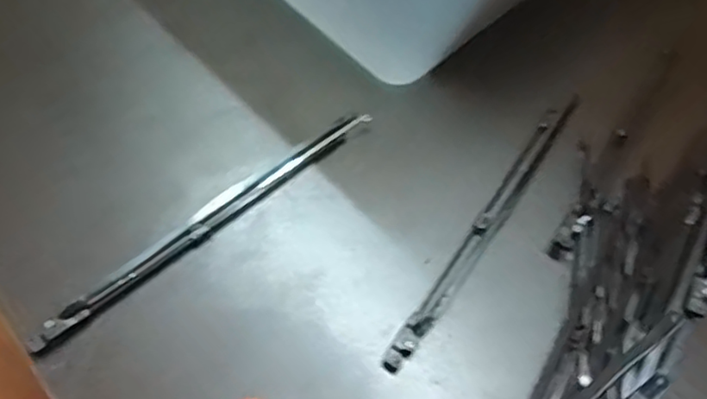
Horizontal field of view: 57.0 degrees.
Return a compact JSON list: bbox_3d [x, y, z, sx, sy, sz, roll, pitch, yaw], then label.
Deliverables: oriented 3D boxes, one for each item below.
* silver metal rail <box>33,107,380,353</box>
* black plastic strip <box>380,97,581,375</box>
[{"bbox_3d":[-0.067,0.010,0.313,0.187,0.008,0.010,-37,69,-22],"label":"silver metal rail"},{"bbox_3d":[0.069,0.008,0.324,0.010,0.006,0.185,32,63,14],"label":"black plastic strip"}]

